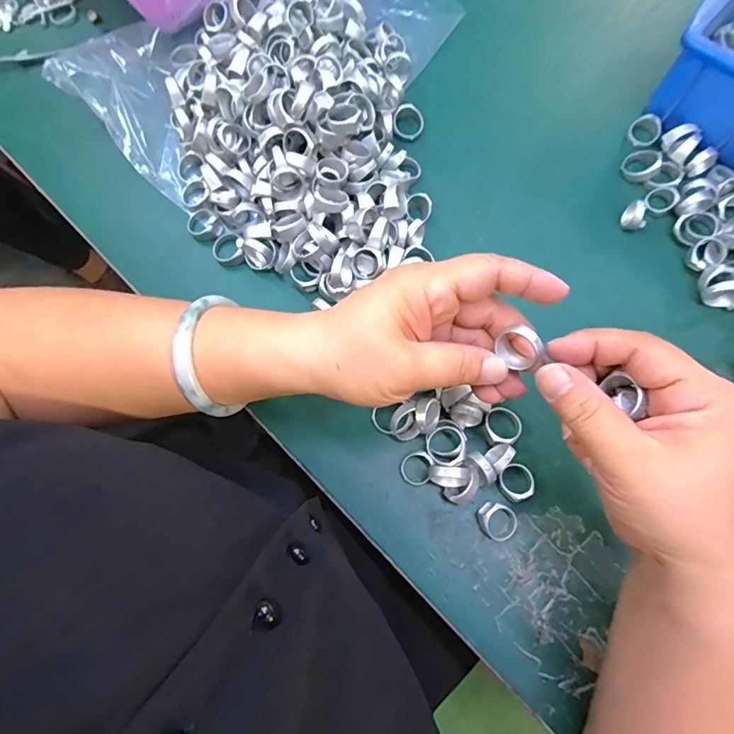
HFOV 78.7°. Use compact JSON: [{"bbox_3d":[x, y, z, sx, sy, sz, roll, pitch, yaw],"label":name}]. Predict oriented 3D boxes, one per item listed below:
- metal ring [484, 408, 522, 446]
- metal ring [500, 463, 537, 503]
[{"bbox_3d":[0.091,0.039,0.300,0.024,0.012,0.026,0,74,0],"label":"metal ring"},{"bbox_3d":[0.097,0.075,0.290,0.022,0.012,0.022,0,74,0],"label":"metal ring"}]

